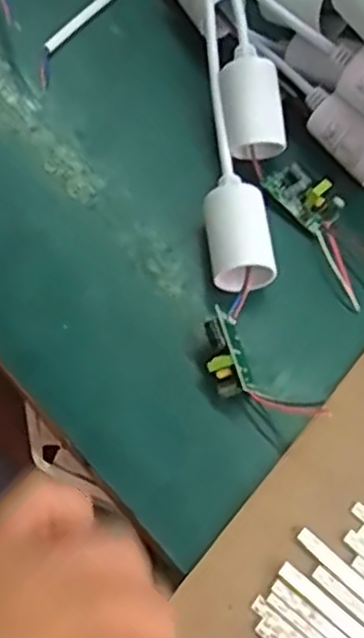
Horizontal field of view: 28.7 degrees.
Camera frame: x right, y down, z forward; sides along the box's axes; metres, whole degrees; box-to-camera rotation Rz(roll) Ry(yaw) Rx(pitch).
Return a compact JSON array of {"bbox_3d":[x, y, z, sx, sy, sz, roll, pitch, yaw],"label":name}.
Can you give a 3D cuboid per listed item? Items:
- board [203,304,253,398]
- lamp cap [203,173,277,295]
[{"bbox_3d":[0.019,0.015,0.307,0.017,0.018,0.036,-12,81,-7],"label":"board"},{"bbox_3d":[0.024,-0.039,0.330,0.029,0.023,0.054,-7,67,-9],"label":"lamp cap"}]

